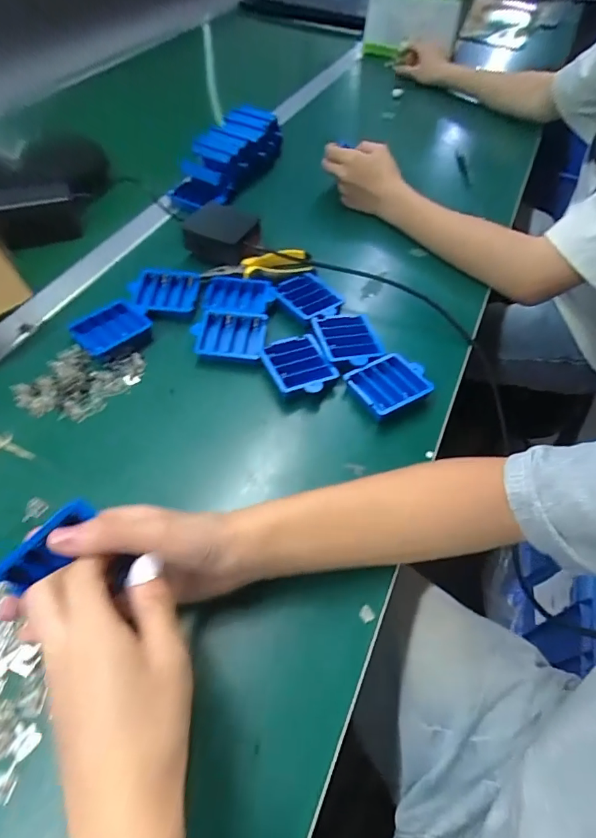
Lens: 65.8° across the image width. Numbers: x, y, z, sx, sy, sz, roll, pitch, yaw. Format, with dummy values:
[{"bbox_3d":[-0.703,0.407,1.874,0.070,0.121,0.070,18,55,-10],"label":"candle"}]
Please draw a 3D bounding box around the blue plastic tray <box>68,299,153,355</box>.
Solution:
[{"bbox_3d":[-0.205,-0.100,0.508,0.071,0.013,0.067,-36,63,-26],"label":"blue plastic tray"}]

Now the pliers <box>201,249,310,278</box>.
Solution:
[{"bbox_3d":[-0.049,-0.196,0.574,0.128,0.016,0.038,-1,54,-4],"label":"pliers"}]

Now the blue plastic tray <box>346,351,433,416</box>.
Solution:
[{"bbox_3d":[0.095,-0.037,0.473,0.069,0.013,0.063,-29,60,-10],"label":"blue plastic tray"}]

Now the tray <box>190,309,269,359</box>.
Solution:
[{"bbox_3d":[-0.076,-0.094,0.506,0.079,0.016,0.063,9,54,3],"label":"tray"}]

